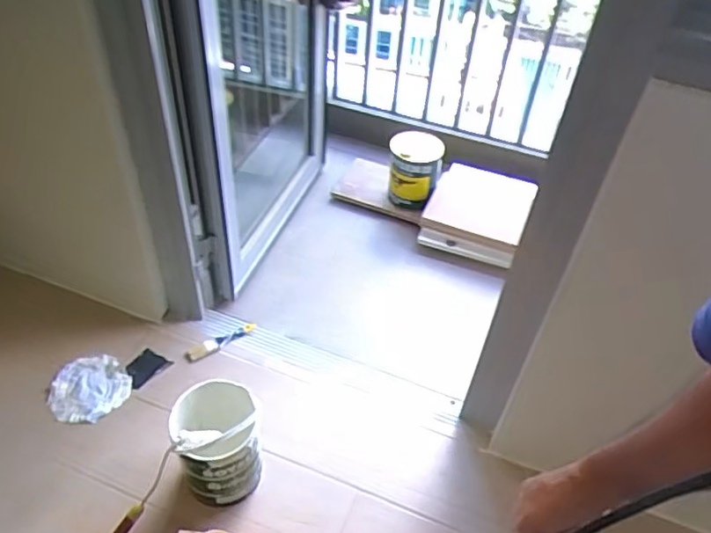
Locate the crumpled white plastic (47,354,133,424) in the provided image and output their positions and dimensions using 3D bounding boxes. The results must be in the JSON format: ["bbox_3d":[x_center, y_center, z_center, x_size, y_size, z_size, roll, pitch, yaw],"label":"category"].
[{"bbox_3d":[-0.622,0.284,1.379,0.172,0.025,0.173,2,45,-2],"label":"crumpled white plastic"}]

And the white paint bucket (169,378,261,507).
[{"bbox_3d":[-0.279,0.355,1.190,0.151,0.244,0.174,-12,47,-16],"label":"white paint bucket"}]

